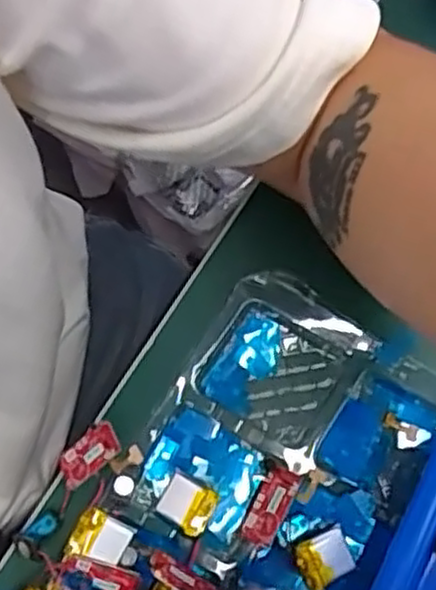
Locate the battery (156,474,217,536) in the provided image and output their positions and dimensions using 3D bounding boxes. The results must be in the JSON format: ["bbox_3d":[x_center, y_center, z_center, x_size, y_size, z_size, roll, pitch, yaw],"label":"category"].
[{"bbox_3d":[-0.012,0.080,0.285,0.019,0.008,0.018,26,78,4],"label":"battery"}]

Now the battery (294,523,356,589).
[{"bbox_3d":[0.040,0.098,0.280,0.020,0.006,0.017,-25,80,-7],"label":"battery"}]

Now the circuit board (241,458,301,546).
[{"bbox_3d":[0.020,0.079,0.280,0.015,0.005,0.029,18,78,31],"label":"circuit board"}]

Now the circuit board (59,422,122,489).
[{"bbox_3d":[-0.049,0.060,0.283,0.030,0.004,0.014,-43,81,23],"label":"circuit board"}]

